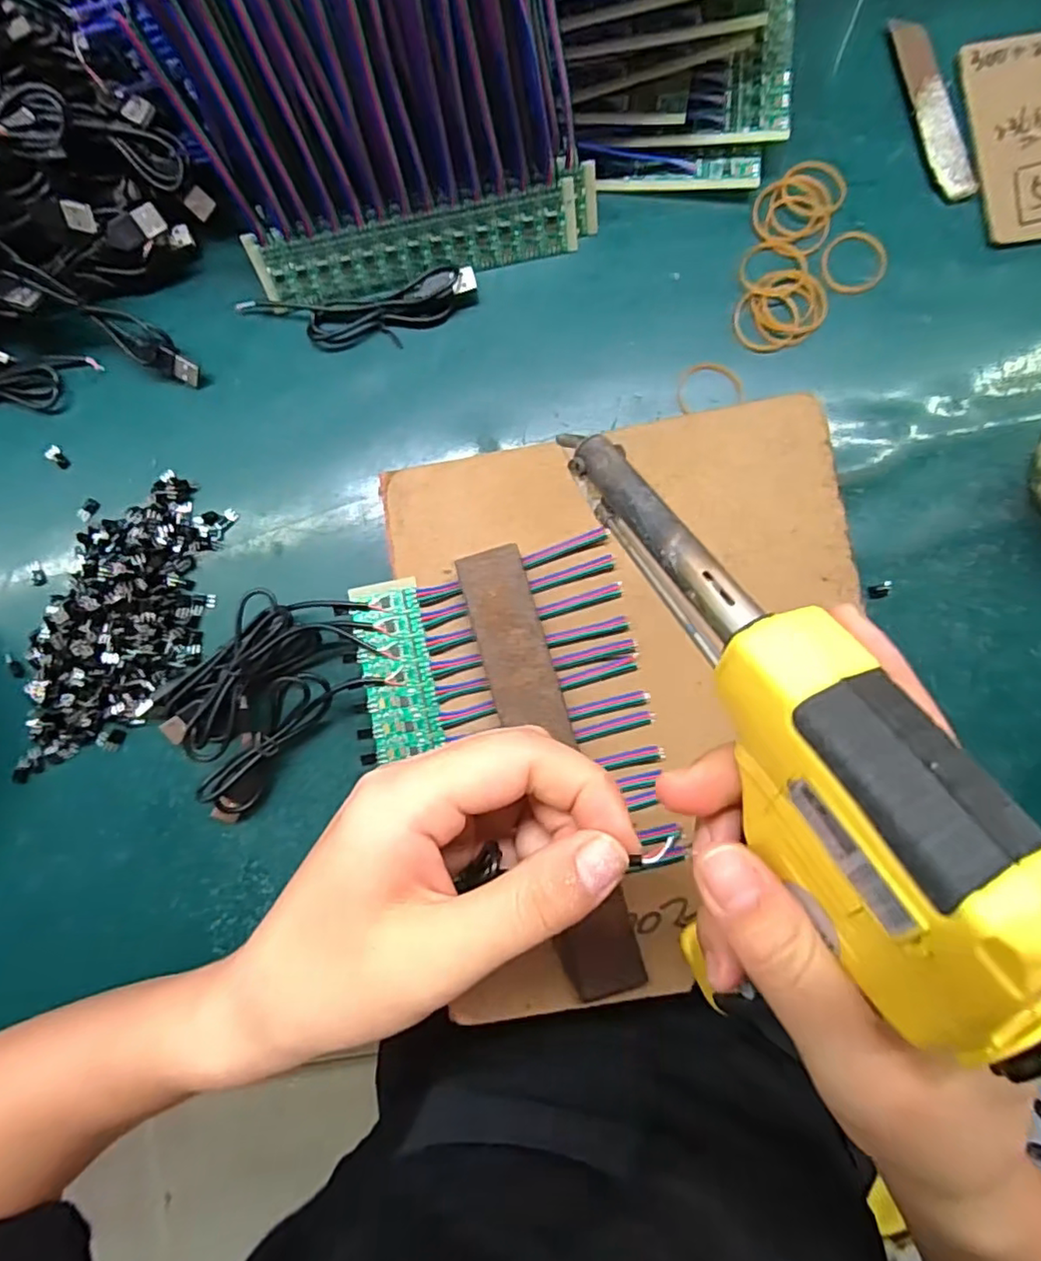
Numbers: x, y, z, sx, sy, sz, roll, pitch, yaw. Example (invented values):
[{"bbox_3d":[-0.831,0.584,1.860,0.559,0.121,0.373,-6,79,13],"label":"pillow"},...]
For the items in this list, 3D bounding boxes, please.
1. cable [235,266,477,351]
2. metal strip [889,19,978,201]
[{"bbox_3d":[-0.085,-0.169,0.327,0.124,0.010,0.030,-8,84,2],"label":"cable"},{"bbox_3d":[0.214,-0.270,0.319,0.021,0.004,0.098,-15,86,-1],"label":"metal strip"}]

